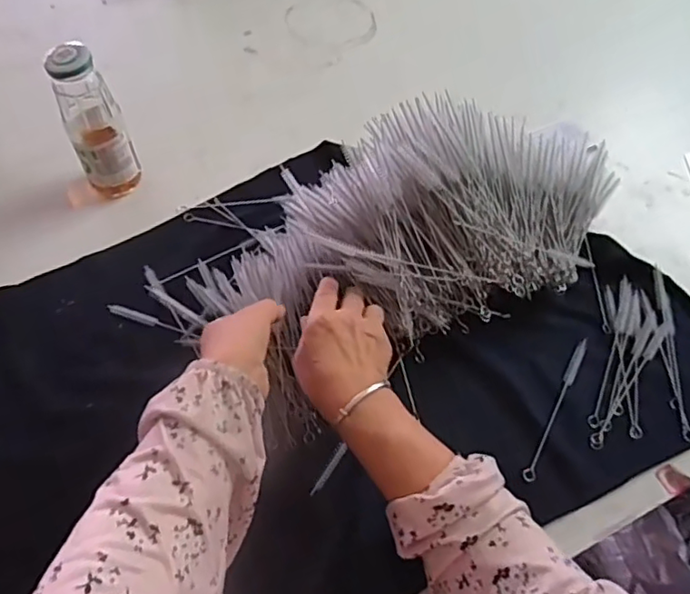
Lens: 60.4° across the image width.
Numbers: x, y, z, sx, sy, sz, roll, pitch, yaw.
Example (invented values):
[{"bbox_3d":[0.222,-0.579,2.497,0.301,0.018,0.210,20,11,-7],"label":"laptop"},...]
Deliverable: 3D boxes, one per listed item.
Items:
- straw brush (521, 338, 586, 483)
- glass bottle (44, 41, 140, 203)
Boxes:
[{"bbox_3d":[0.201,0.101,0.557,0.011,0.008,0.165,27,60,15],"label":"straw brush"},{"bbox_3d":[-0.262,-0.177,0.628,0.059,0.180,0.050,-23,60,-16],"label":"glass bottle"}]

